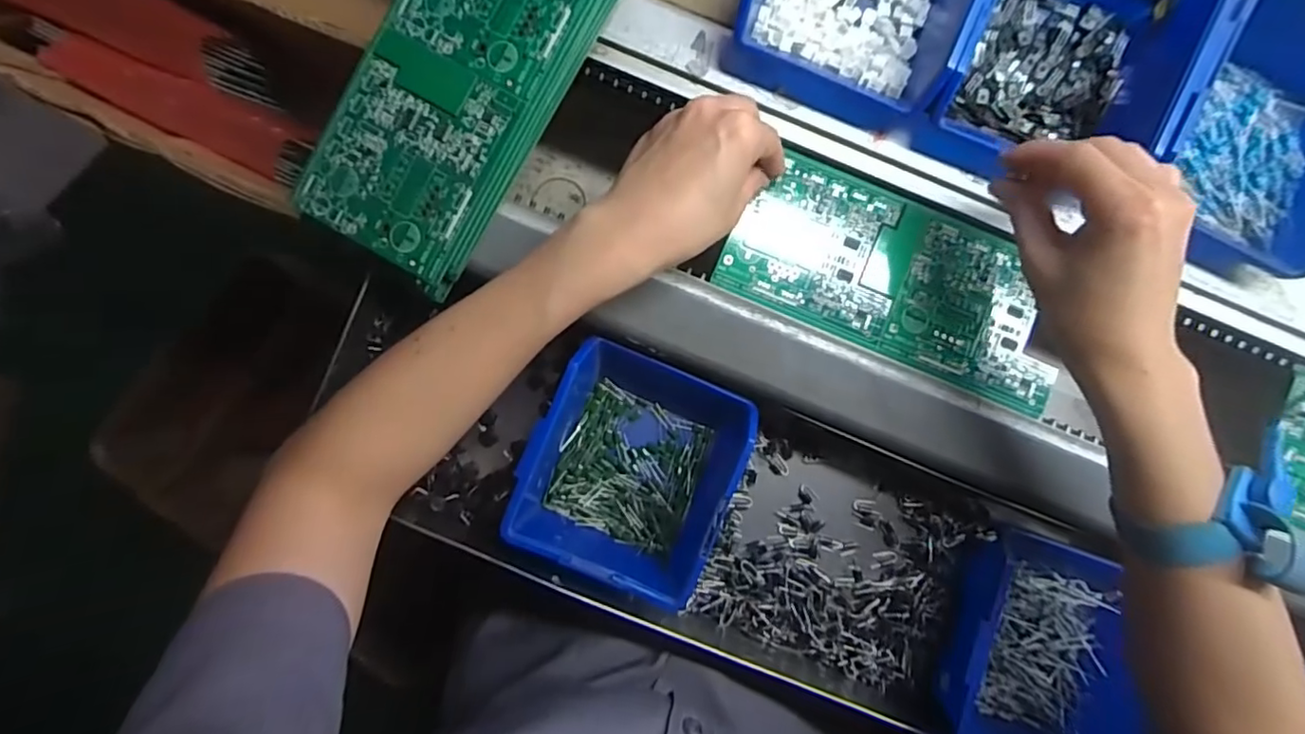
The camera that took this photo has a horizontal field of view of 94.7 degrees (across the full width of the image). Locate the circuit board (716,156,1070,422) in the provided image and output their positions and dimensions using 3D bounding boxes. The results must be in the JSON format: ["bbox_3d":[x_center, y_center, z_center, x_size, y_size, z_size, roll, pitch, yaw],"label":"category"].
[{"bbox_3d":[0.154,-0.052,0.368,0.209,0.005,0.094,25,89,0],"label":"circuit board"}]

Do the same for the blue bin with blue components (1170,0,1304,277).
[{"bbox_3d":[0.351,-0.136,0.347,0.120,0.067,0.143,20,89,-1],"label":"blue bin with blue components"}]

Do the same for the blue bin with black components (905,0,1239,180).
[{"bbox_3d":[0.235,-0.178,0.342,0.120,0.066,0.141,22,89,-1],"label":"blue bin with black components"}]

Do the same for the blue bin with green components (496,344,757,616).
[{"bbox_3d":[-0.014,0.064,0.383,0.122,0.065,0.132,20,89,-1],"label":"blue bin with green components"}]

